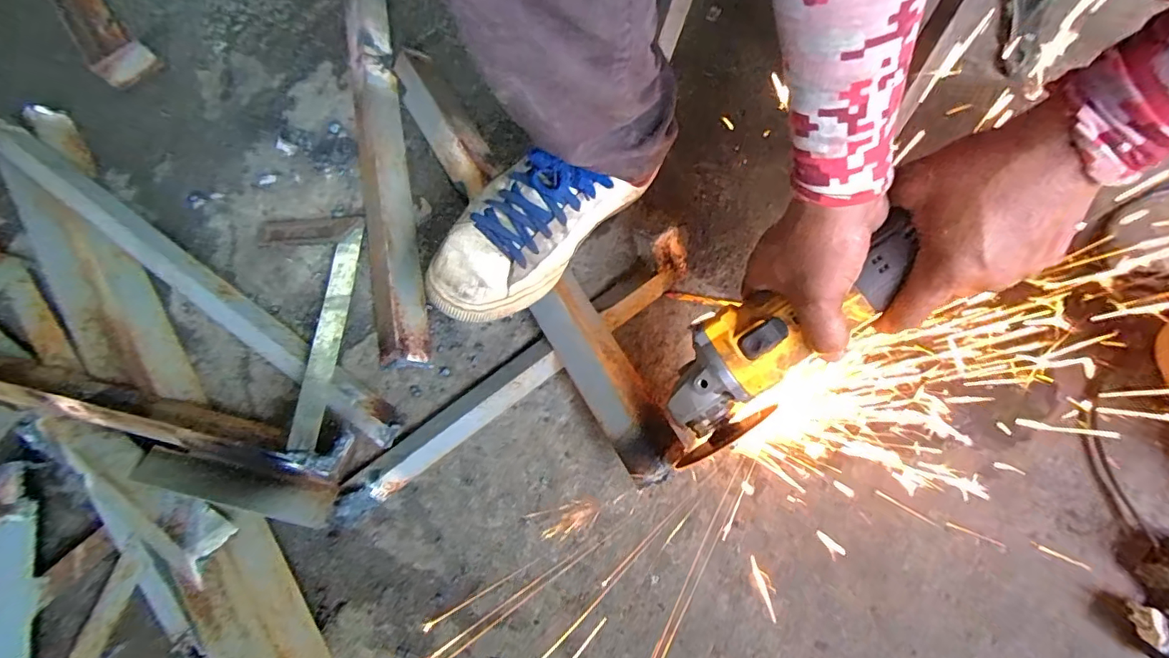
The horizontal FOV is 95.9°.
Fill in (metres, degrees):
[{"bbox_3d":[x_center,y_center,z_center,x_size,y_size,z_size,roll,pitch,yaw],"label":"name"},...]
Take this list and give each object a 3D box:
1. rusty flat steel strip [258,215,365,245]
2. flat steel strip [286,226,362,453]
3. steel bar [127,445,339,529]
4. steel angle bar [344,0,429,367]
[{"bbox_3d":[-0.299,-0.106,0.568,0.113,0.009,0.030,-1,66,9],"label":"rusty flat steel strip"},{"bbox_3d":[-0.246,-0.001,0.507,0.027,0.009,0.234,0,59,-4],"label":"flat steel strip"},{"bbox_3d":[-0.309,0.138,0.465,0.176,0.007,0.036,12,46,1],"label":"steel bar"},{"bbox_3d":[-0.229,-0.219,0.585,0.053,0.039,0.527,-11,74,-1],"label":"steel angle bar"}]

